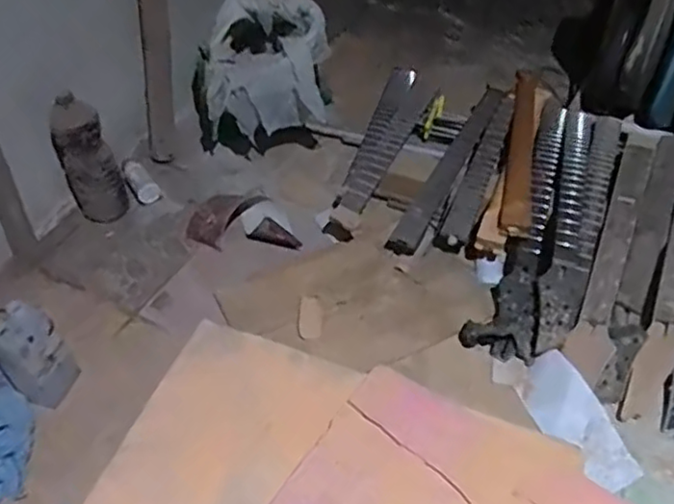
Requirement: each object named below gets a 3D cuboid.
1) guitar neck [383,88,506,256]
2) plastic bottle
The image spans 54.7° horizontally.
[{"bbox_3d":[0.254,-0.194,1.437,0.057,0.030,0.499,24,66,24],"label":"guitar neck"},{"bbox_3d":[-0.539,-0.199,1.411,0.110,0.274,0.088,-20,50,-14],"label":"plastic bottle"}]

